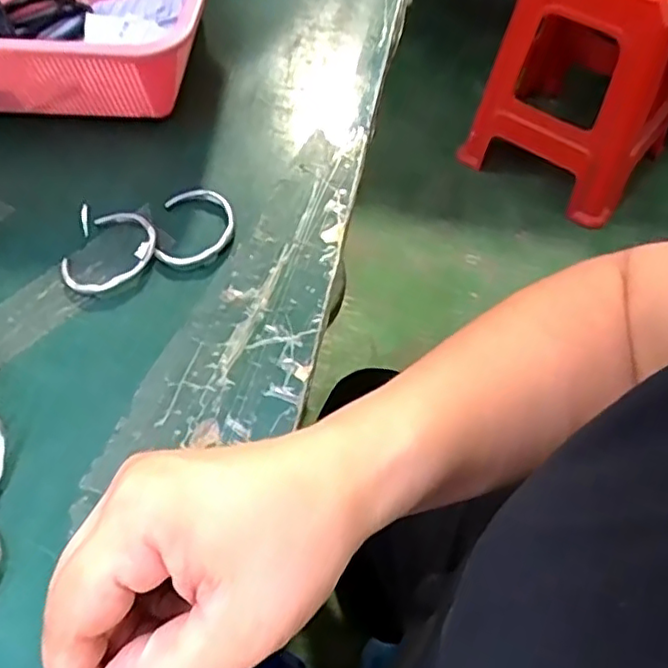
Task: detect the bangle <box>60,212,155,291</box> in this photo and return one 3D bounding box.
[{"bbox_3d":[-0.148,-0.055,0.427,0.052,0.007,0.068,16,62,15],"label":"bangle"}]

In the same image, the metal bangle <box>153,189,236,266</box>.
[{"bbox_3d":[-0.094,-0.074,0.441,0.051,0.009,0.066,0,56,0],"label":"metal bangle"}]

